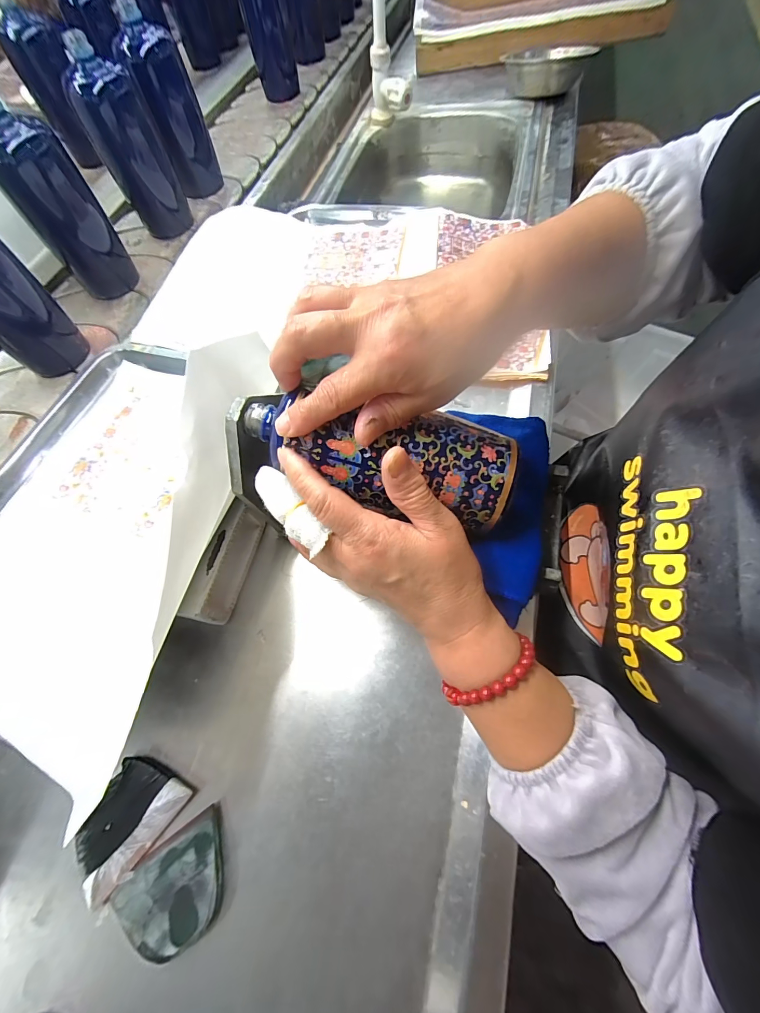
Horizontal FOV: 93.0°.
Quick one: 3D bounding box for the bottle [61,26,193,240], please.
[{"bbox_3d":[-0.349,-0.504,0.507,0.084,0.181,0.065,-26,66,-9],"label":"bottle"}]

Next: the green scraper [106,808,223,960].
[{"bbox_3d":[-0.140,0.263,0.245,0.078,0.008,0.058,-34,67,-12],"label":"green scraper"}]

